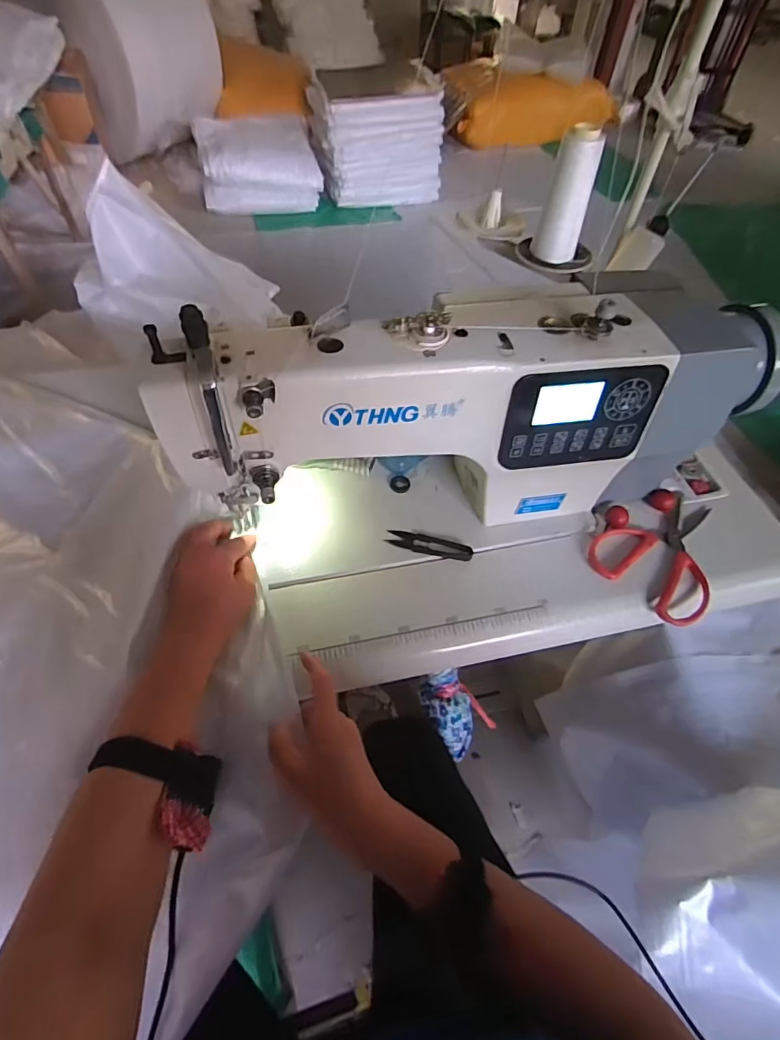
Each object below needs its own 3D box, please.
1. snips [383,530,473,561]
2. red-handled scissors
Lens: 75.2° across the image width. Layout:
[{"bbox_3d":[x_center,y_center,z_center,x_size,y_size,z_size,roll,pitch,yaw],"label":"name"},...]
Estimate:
[{"bbox_3d":[0.045,0.029,0.580,0.098,0.009,0.027,12,54,5],"label":"snips"},{"bbox_3d":[0.325,0.030,0.597,0.134,0.007,0.179,37,60,21],"label":"red-handled scissors"}]

